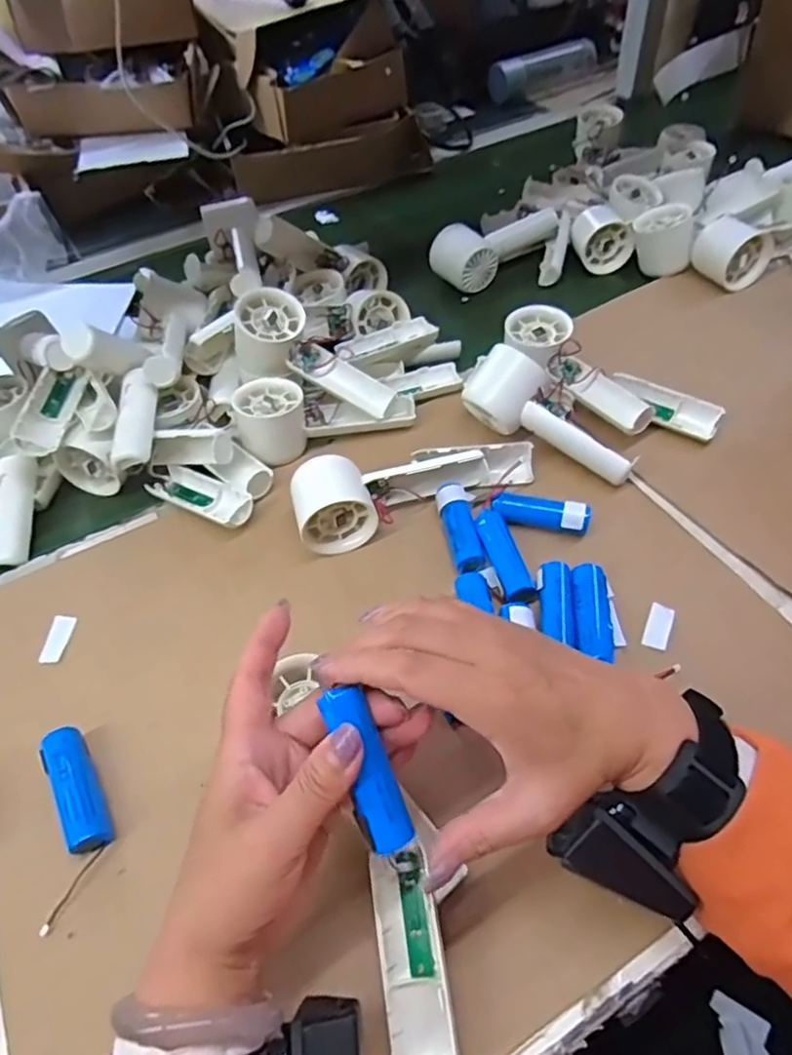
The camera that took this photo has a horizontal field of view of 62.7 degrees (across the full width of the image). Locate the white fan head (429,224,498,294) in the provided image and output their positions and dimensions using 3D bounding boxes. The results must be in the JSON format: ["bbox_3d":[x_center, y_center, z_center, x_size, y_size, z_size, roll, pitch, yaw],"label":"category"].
[{"bbox_3d":[0.073,-0.292,0.705,0.050,0.046,0.067,-31,56,-19],"label":"white fan head"}]

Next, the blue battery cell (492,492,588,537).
[{"bbox_3d":[0.110,-0.011,0.490,0.071,0.021,0.022,11,53,12],"label":"blue battery cell"}]

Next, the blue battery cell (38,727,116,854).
[{"bbox_3d":[-0.192,0.156,0.390,0.023,0.020,0.074,-25,55,-15],"label":"blue battery cell"}]

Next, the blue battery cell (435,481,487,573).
[{"bbox_3d":[0.047,-0.002,0.489,0.023,0.015,0.077,-9,52,-4],"label":"blue battery cell"}]

